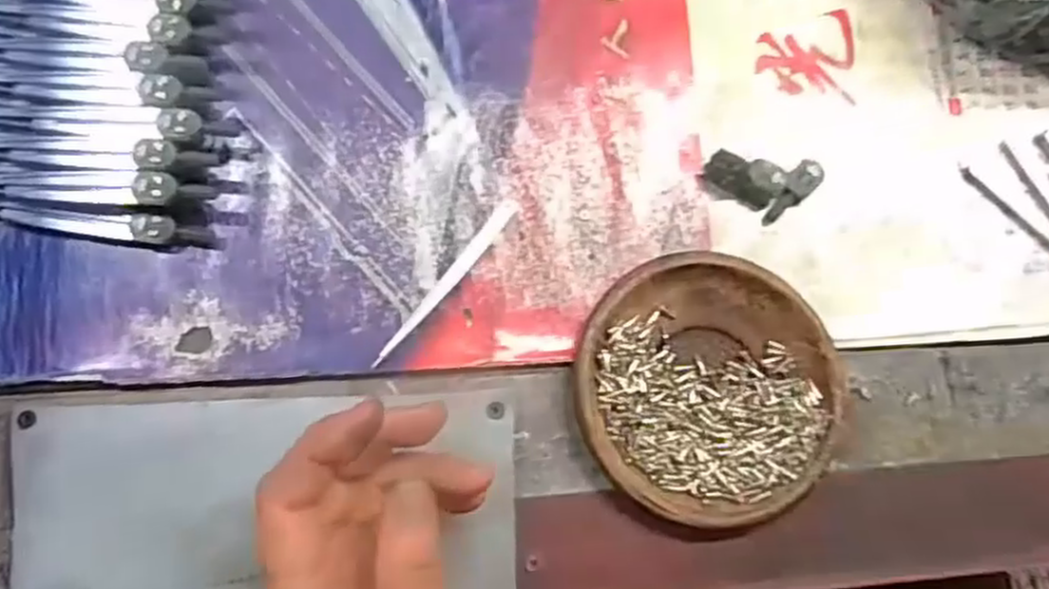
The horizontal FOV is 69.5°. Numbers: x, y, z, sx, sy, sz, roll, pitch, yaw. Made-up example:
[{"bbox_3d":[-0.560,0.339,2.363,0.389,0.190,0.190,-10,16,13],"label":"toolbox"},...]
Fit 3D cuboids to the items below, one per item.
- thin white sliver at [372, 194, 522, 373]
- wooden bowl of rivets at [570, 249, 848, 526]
[{"bbox_3d":[-0.034,-0.006,0.337,0.007,0.004,0.094,38,80,1],"label":"thin white sliver"},{"bbox_3d":[0.078,0.041,0.332,0.109,0.019,0.111,1,82,-5],"label":"wooden bowl of rivets"}]

